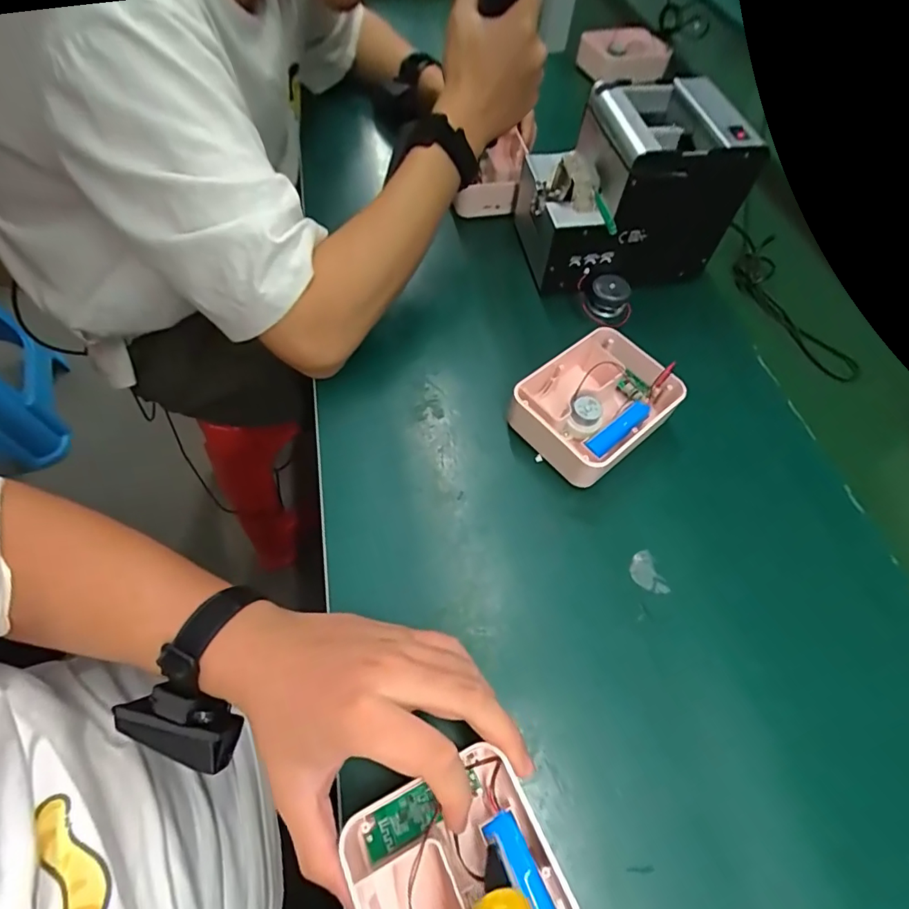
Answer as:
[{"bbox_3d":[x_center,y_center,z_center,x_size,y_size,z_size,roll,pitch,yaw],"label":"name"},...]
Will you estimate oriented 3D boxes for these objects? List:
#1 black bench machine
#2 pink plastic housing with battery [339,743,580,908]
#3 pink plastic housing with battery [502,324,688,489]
[{"bbox_3d":[0.172,-0.262,0.492,0.180,0.139,0.134,-5,59,-6],"label":"black bench machine"},{"bbox_3d":[0.006,0.236,0.254,0.103,0.043,0.126,-23,63,-16],"label":"pink plastic housing with battery"},{"bbox_3d":[0.125,-0.046,0.425,0.145,0.048,0.104,-35,67,-21],"label":"pink plastic housing with battery"}]

